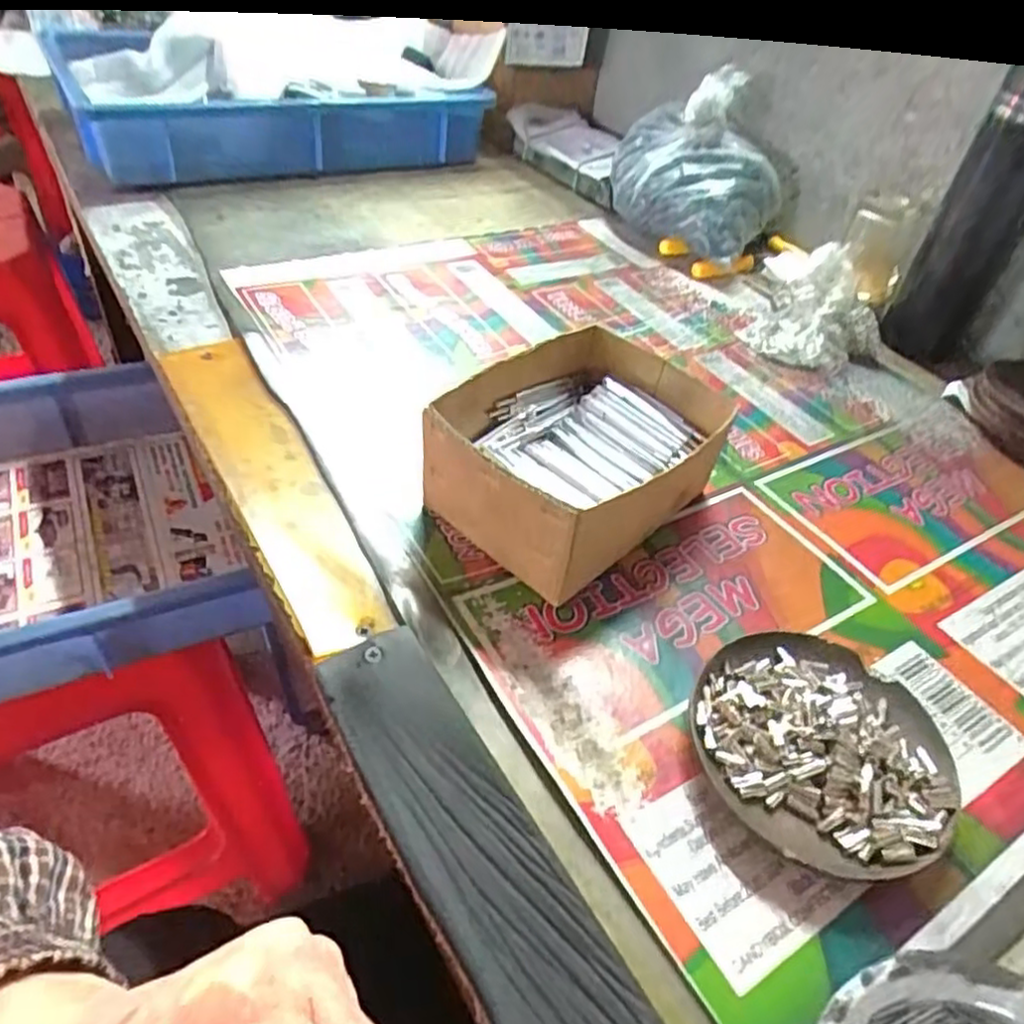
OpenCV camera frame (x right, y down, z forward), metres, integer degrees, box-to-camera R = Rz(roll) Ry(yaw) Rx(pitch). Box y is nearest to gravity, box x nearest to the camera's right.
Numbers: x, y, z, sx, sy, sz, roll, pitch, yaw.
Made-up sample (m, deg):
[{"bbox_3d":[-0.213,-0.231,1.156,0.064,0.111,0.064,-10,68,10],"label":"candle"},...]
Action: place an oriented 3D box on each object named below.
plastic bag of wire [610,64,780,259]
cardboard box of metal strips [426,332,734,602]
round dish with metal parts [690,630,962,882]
[{"bbox_3d":[0.178,-0.334,0.698,0.101,0.139,0.172,-30,56,-32],"label":"plastic bag of wire"},{"bbox_3d":[0.040,-0.034,0.422,0.123,0.072,0.157,37,52,27],"label":"cardboard box of metal strips"},{"bbox_3d":[0.139,0.104,0.324,0.106,0.025,0.111,4,45,-4],"label":"round dish with metal parts"}]

